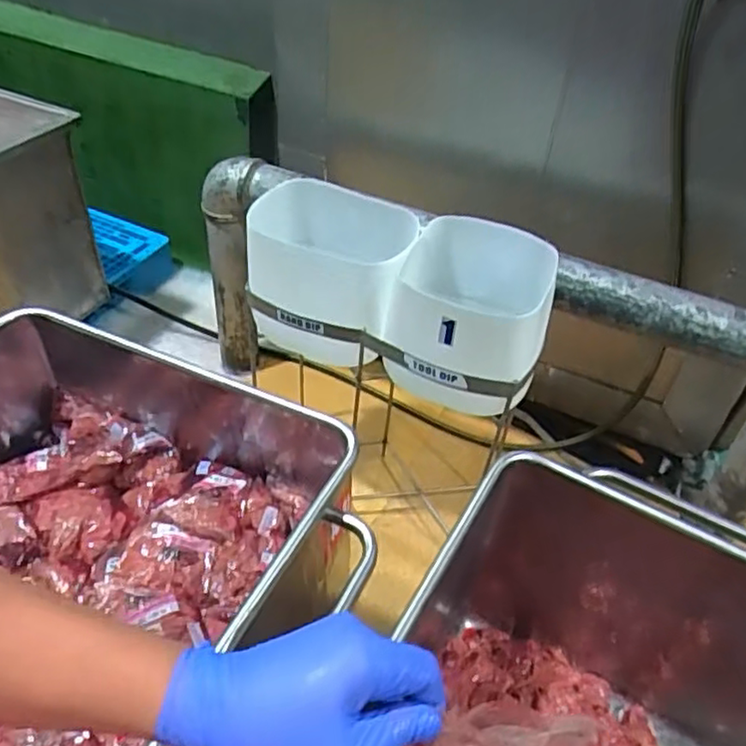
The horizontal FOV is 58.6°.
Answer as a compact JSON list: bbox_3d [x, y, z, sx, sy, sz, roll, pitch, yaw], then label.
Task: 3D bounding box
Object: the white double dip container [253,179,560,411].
[{"bbox_3d":[0.031,-0.122,1.261,0.569,0.306,0.215,12,43,7],"label":"white double dip container"}]

